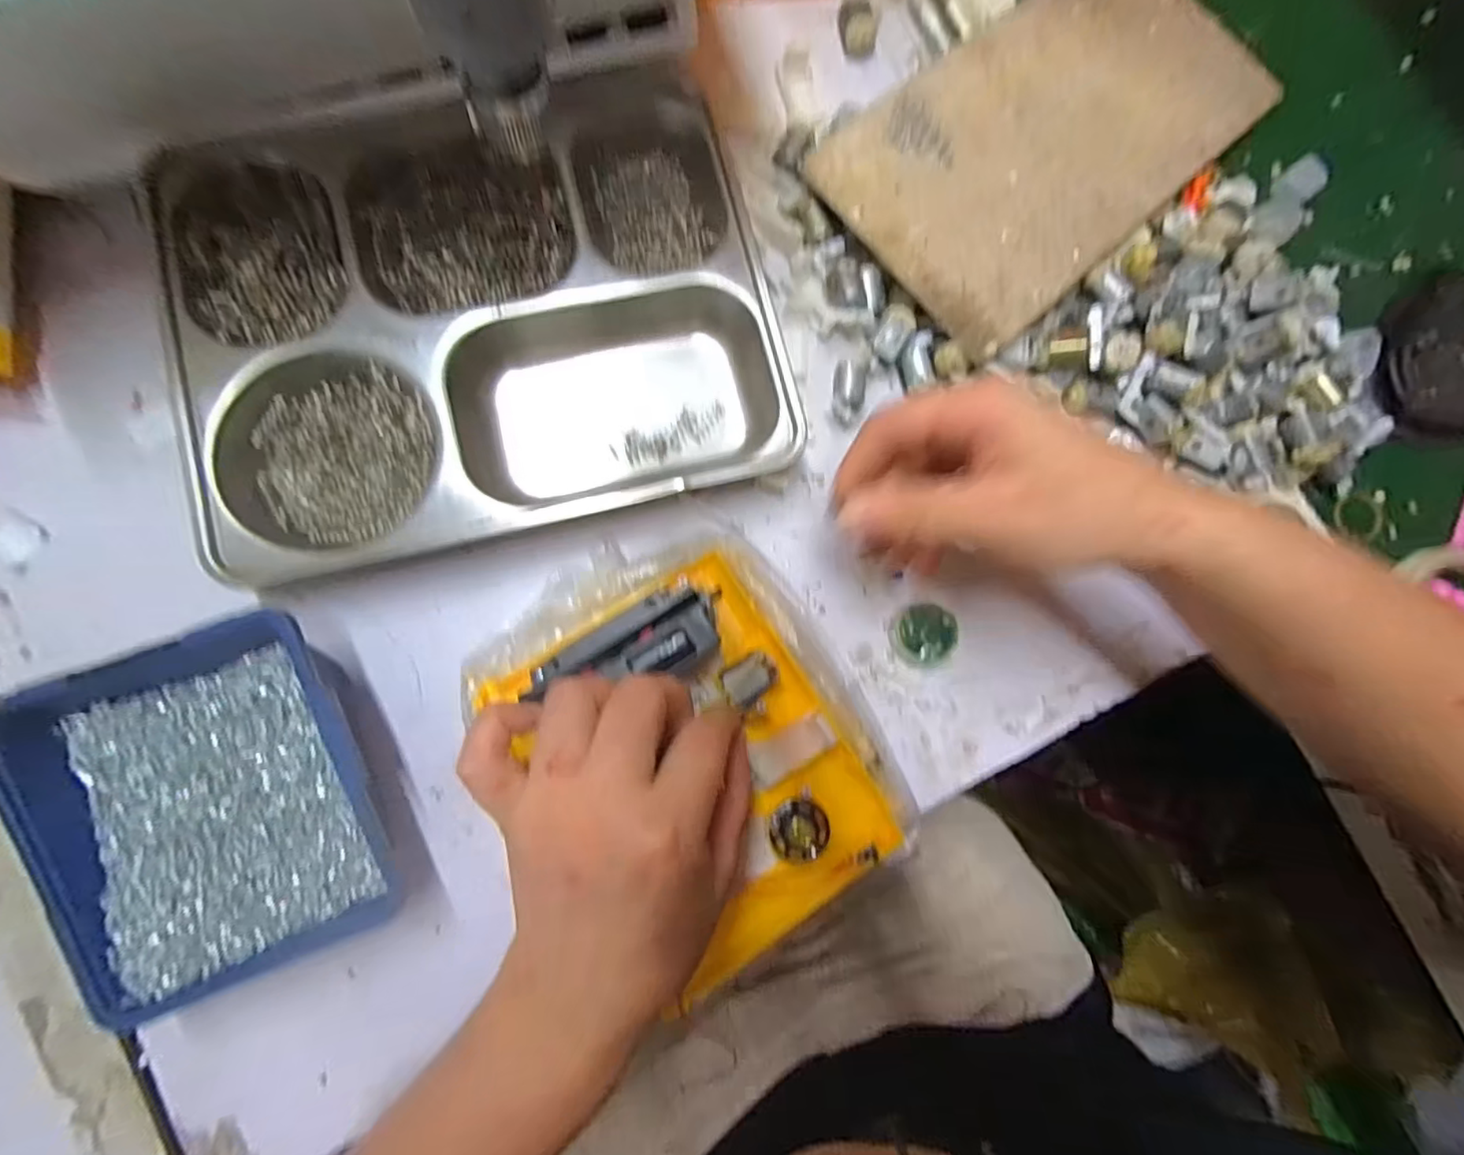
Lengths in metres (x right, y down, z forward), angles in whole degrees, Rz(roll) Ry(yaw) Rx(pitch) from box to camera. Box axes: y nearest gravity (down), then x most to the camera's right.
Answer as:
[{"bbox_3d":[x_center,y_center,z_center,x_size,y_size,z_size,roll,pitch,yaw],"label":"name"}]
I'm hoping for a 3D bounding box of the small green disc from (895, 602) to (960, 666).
[{"bbox_3d":[0.105,0.030,0.339,0.032,0.017,0.033,1,83,-6],"label":"small green disc"}]

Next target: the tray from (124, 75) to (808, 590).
[{"bbox_3d":[-0.123,-0.132,0.320,0.276,0.042,0.216,-14,85,-7],"label":"tray"}]

